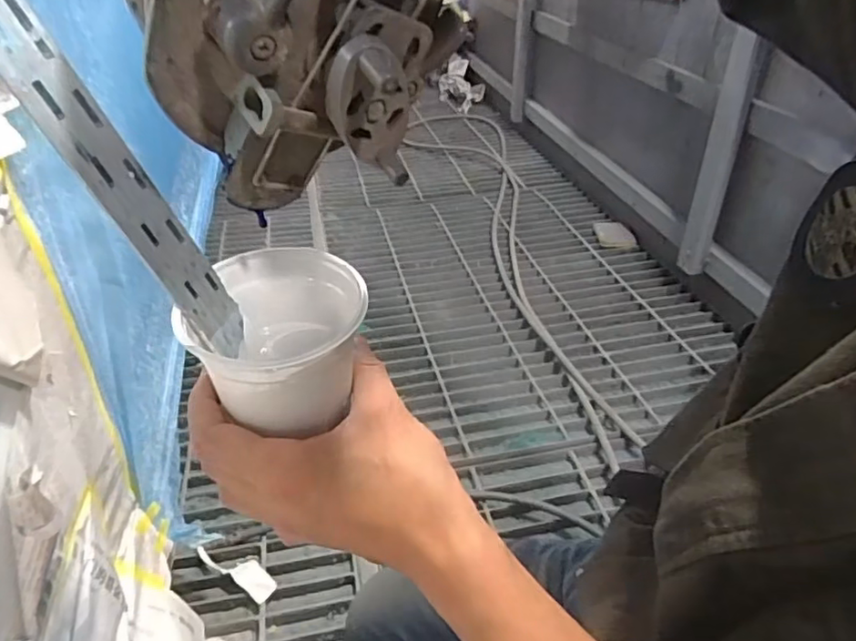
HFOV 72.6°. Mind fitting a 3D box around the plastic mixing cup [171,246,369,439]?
[{"bbox_3d":[-0.072,0.010,0.285,0.081,0.059,0.079,-1,36,1],"label":"plastic mixing cup"}]

